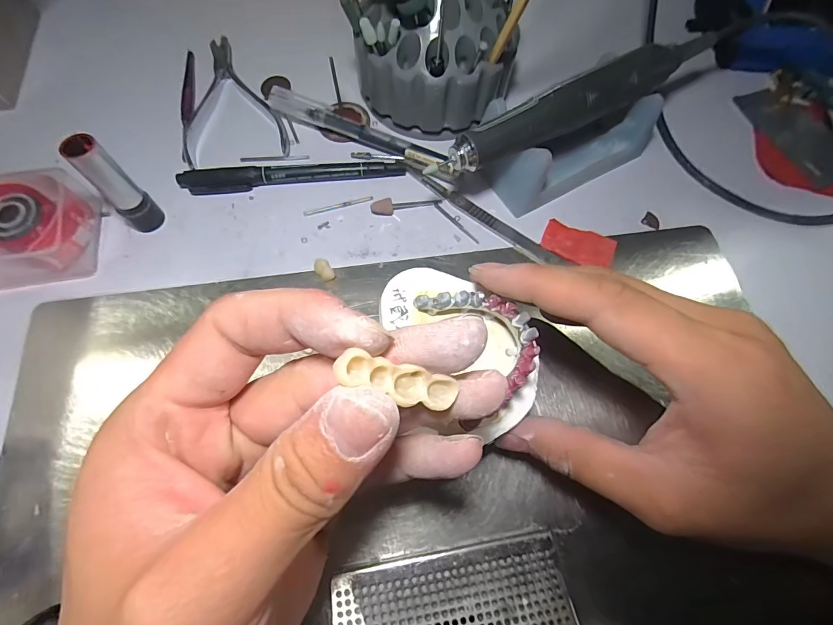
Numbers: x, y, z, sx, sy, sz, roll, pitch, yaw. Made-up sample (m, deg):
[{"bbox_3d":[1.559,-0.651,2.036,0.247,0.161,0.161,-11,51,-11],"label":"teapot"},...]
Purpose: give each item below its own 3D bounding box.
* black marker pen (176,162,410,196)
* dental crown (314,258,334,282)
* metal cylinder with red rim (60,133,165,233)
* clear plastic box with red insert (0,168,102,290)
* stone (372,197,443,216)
[{"bbox_3d":[-0.077,-0.086,0.252,0.138,0.010,0.012,-5,68,-5],"label":"black marker pen"},{"bbox_3d":[-0.053,-0.025,0.229,0.009,0.007,0.013,-35,74,-16],"label":"dental crown"},{"bbox_3d":[-0.161,-0.066,0.215,0.013,0.061,0.018,36,70,11],"label":"metal cylinder with red rim"},{"bbox_3d":[-0.217,-0.045,0.220,0.066,0.033,0.051,-10,69,-7],"label":"clear plastic box with red insert"},{"bbox_3d":[-0.006,-0.068,0.249,0.044,0.006,0.008,-9,69,-7],"label":"stone"}]

